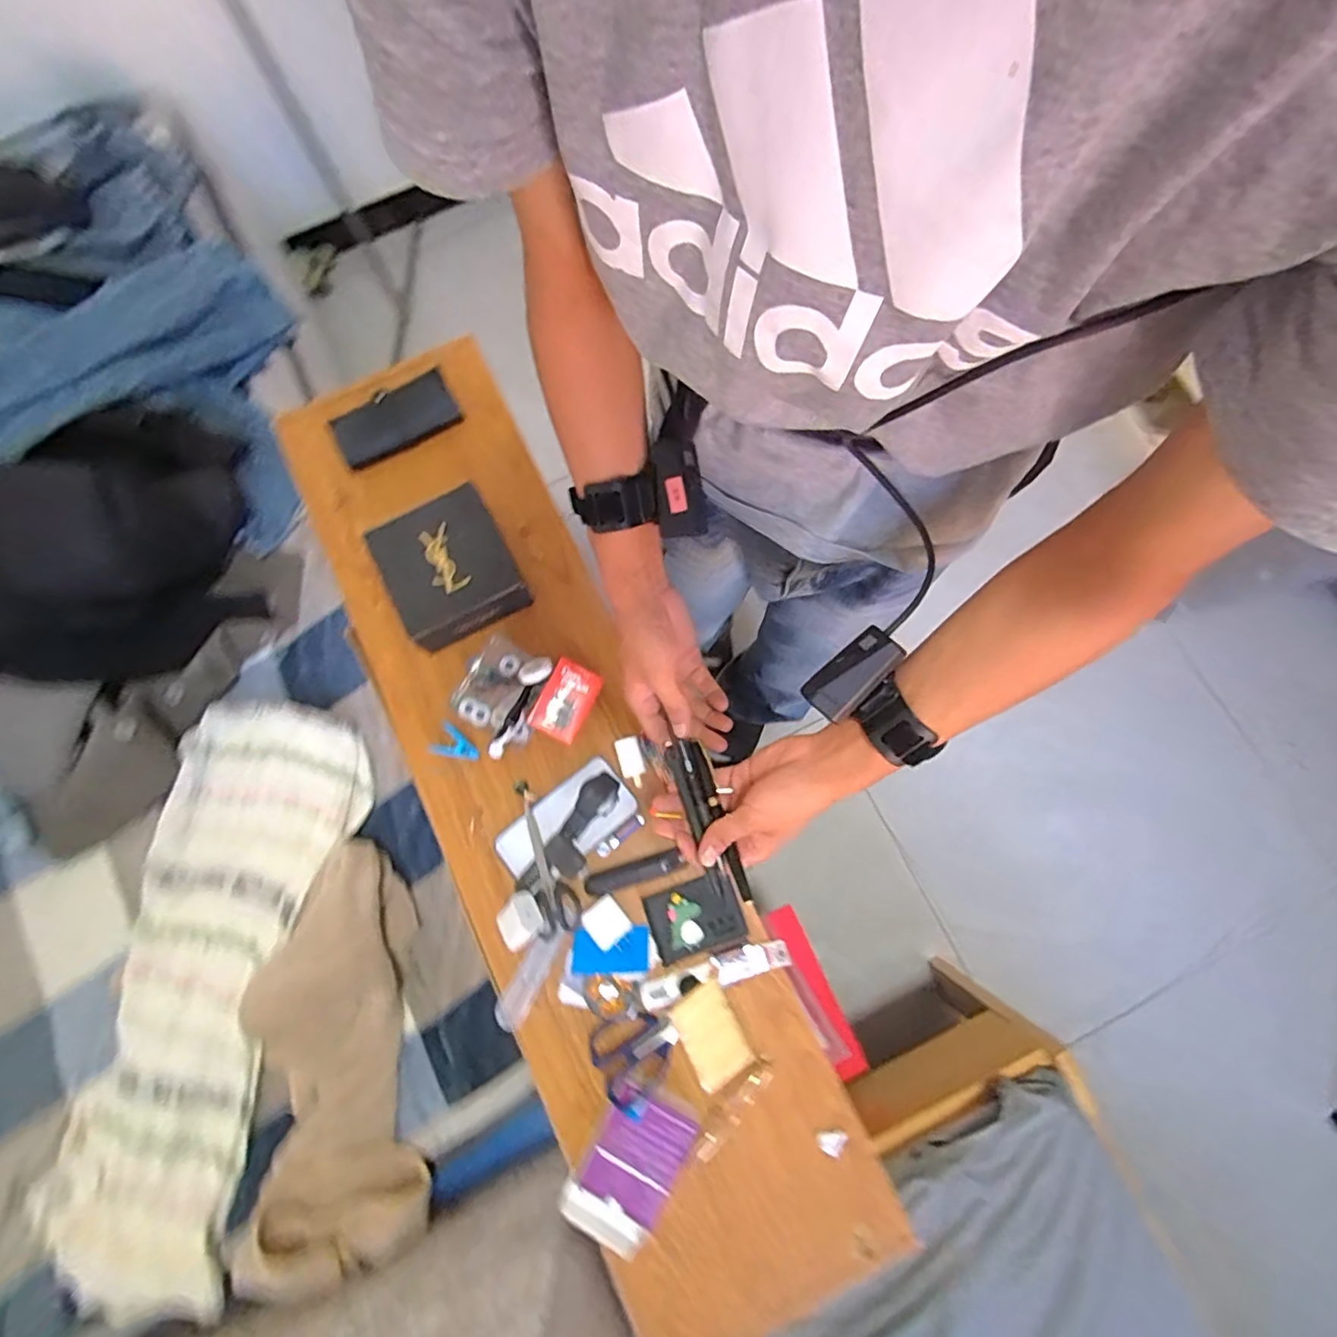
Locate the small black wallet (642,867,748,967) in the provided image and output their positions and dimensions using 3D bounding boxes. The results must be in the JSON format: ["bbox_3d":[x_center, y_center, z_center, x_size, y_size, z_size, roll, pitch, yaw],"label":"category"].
[{"bbox_3d":[0.029,0.282,0.692,0.101,0.017,0.079,-20,78,-3],"label":"small black wallet"}]

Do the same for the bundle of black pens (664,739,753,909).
[{"bbox_3d":[0.034,0.118,0.485,0.034,0.020,0.132,-23,70,-3],"label":"bundle of black pens"}]

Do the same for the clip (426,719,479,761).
[{"bbox_3d":[-0.256,0.092,0.733,0.058,0.007,0.040,25,80,6],"label":"clip"}]

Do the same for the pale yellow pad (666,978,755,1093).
[{"bbox_3d":[0.047,0.399,0.663,0.061,0.013,0.092,-29,79,-4],"label":"pale yellow pad"}]

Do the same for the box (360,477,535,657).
[{"bbox_3d":[-0.266,-0.121,0.749,0.143,0.070,0.157,-28,79,-4],"label":"box"}]

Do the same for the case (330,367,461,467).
[{"bbox_3d":[-0.366,-0.337,0.815,0.162,0.035,0.067,-27,79,-4],"label":"case"}]

